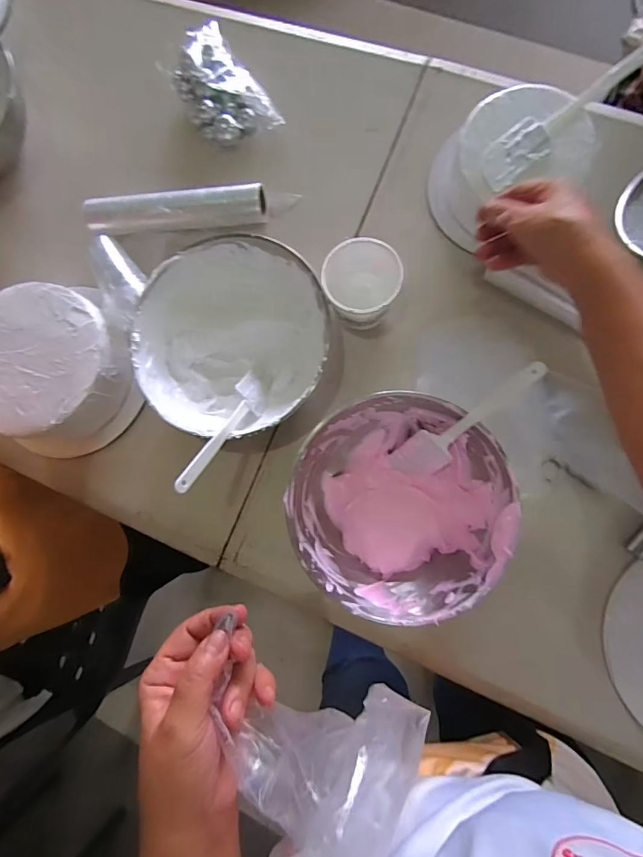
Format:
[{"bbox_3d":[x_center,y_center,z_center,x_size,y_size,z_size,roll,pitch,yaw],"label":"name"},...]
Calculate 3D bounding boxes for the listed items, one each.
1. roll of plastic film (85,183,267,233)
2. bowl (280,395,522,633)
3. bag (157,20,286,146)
[{"bbox_3d":[-0.196,-0.290,0.606,0.240,0.052,0.045,-5,85,7],"label":"roll of plastic film"},{"bbox_3d":[0.088,0.086,0.521,0.228,0.091,0.232,-1,85,7],"label":"bowl"},{"bbox_3d":[-0.143,-0.468,0.622,0.099,0.045,0.158,-35,82,3],"label":"bag"}]

